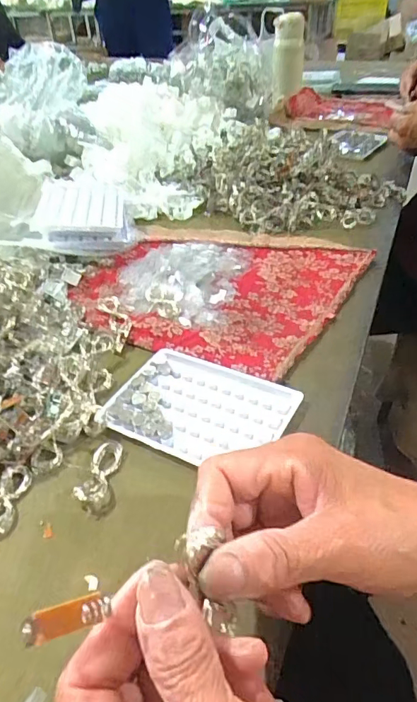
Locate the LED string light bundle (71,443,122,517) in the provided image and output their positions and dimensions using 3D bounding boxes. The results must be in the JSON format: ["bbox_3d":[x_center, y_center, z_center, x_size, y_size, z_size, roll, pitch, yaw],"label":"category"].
[{"bbox_3d":[-0.068,0.079,0.309,0.021,0.014,0.052,8,41,11],"label":"LED string light bundle"}]

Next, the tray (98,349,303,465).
[{"bbox_3d":[-0.005,0.042,0.354,0.124,0.009,0.093,19,44,22],"label":"tray"}]

